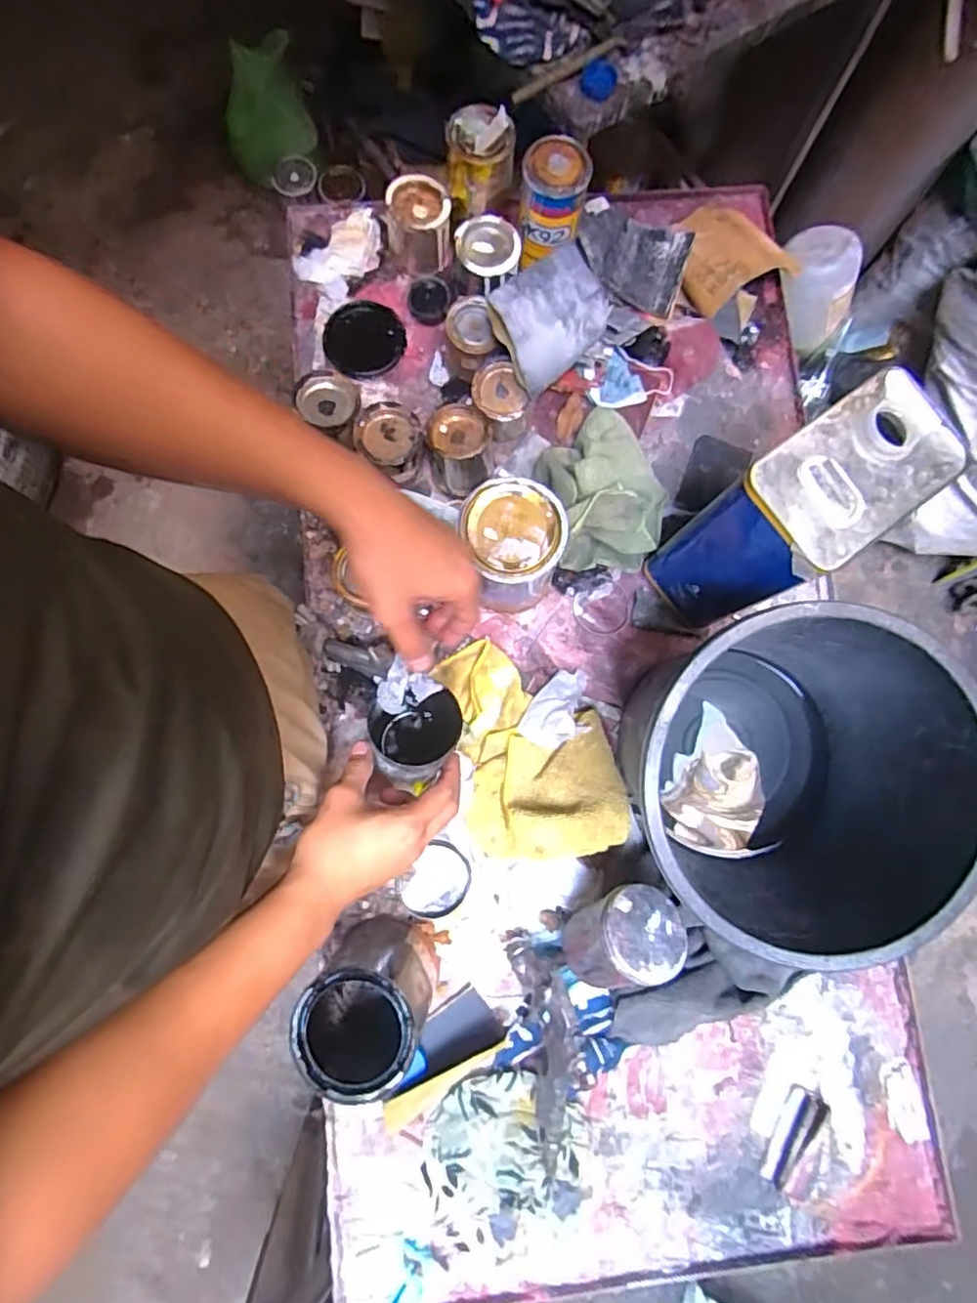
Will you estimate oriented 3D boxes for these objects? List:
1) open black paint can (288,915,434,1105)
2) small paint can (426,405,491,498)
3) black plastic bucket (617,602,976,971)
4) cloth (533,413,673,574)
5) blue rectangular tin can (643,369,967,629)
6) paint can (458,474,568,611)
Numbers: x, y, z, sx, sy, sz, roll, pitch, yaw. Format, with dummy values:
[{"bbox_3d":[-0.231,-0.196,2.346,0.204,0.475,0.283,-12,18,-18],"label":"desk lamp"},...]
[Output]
[{"bbox_3d":[-0.112,0.325,0.562,0.107,0.135,0.125,17,79,2],"label":"open black paint can"},{"bbox_3d":[-0.033,-0.228,0.684,0.068,0.069,0.078,-11,79,-4],"label":"small paint can"},{"bbox_3d":[0.247,0.117,0.552,0.259,0.247,0.256,0,79,-1],"label":"black plastic bucket"},{"bbox_3d":[0.128,-0.194,0.686,0.146,0.078,0.194,-2,79,-2],"label":"cloth"},{"bbox_3d":[0.278,-0.120,0.592,0.180,0.256,0.116,-31,81,-7],"label":"blue rectangular tin can"},{"bbox_3d":[0.026,-0.105,0.647,0.098,0.143,0.103,0,79,-1],"label":"paint can"}]

